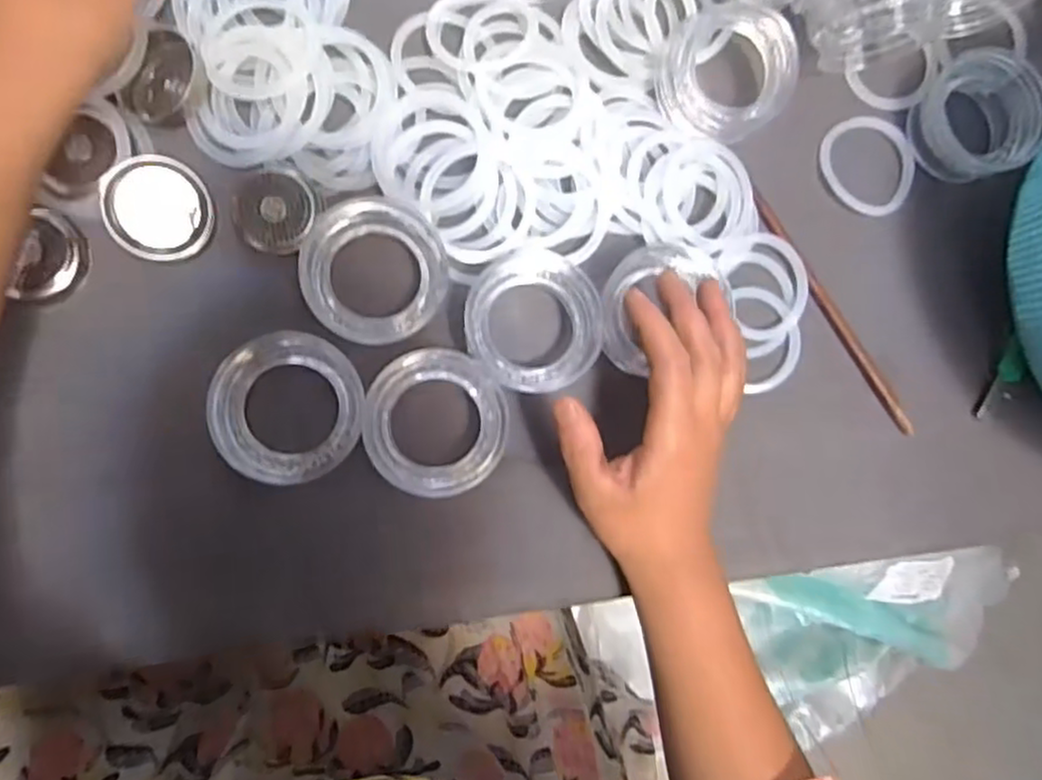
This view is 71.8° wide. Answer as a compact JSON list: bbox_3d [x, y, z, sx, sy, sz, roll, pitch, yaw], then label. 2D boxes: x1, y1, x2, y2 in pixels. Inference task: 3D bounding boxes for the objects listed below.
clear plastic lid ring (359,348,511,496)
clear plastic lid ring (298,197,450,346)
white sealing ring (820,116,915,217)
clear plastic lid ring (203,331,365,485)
[{"bbox_3d":[-0.042,0.016,0.359,0.068,0.025,0.071,1,86,-9],"label":"clear plastic lid ring"},{"bbox_3d":[-0.072,-0.059,0.356,0.070,0.017,0.070,1,86,-9],"label":"clear plastic lid ring"},{"bbox_3d":[0.202,-0.130,0.416,0.053,0.005,0.058,1,86,-9],"label":"white sealing ring"},{"bbox_3d":[-0.110,0.008,0.346,0.071,0.033,0.068,1,86,-9],"label":"clear plastic lid ring"}]

